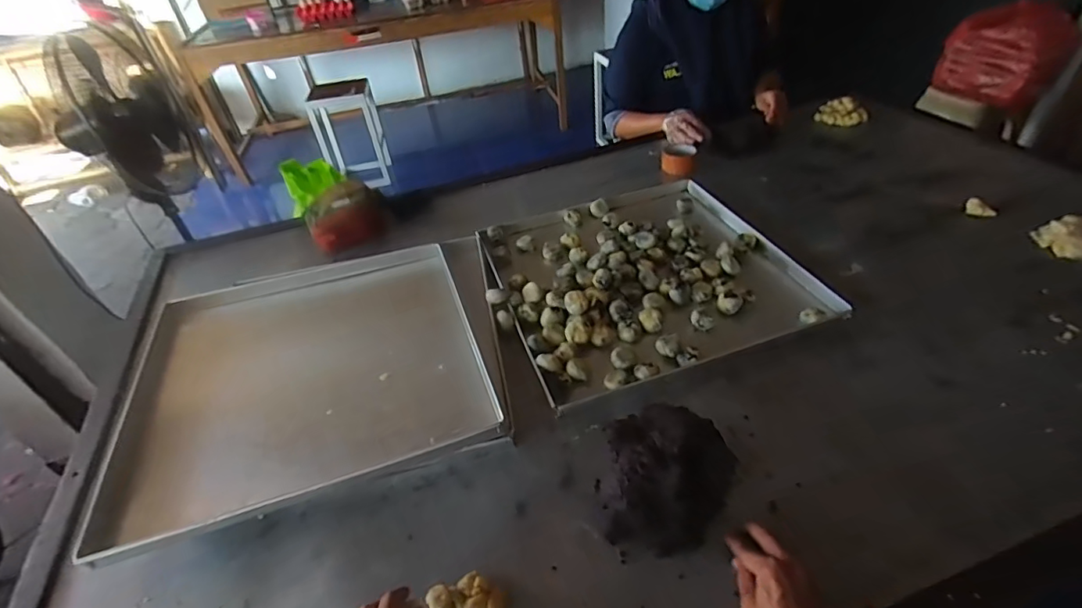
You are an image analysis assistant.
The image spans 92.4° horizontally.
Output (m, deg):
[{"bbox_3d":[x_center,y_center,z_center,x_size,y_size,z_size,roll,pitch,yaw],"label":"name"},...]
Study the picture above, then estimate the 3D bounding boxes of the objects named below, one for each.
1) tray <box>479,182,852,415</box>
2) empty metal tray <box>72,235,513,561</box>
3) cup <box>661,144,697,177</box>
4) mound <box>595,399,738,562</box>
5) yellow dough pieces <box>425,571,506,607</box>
[{"bbox_3d":[0.176,-0.067,0.980,0.529,0.059,0.529,-17,42,-12],"label":"tray"},{"bbox_3d":[-0.361,0.088,0.843,0.558,0.037,0.520,-17,43,-11],"label":"empty metal tray"},{"bbox_3d":[0.340,-0.360,1.287,0.085,0.048,0.083,7,42,16],"label":"cup"},{"bbox_3d":[0.152,0.193,0.616,0.151,0.102,0.161,4,42,12],"label":"mound"},{"bbox_3d":[-0.082,0.320,0.568,0.082,0.016,0.045,-3,41,4],"label":"yellow dough pieces"}]

